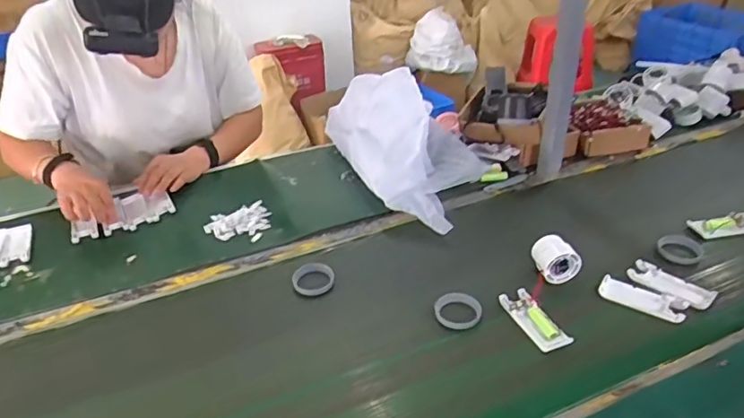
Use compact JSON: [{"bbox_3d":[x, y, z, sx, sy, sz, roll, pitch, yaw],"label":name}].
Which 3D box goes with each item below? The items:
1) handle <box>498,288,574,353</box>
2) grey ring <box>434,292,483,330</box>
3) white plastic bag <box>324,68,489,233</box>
[{"bbox_3d":[0.212,0.145,0.698,0.038,0.016,0.105,-14,35,-19],"label":"handle"},{"bbox_3d":[0.116,0.134,0.726,0.059,0.006,0.061,-1,33,1],"label":"grey ring"},{"bbox_3d":[0.071,-0.126,0.993,0.210,0.160,0.400,-12,34,-16],"label":"white plastic bag"}]

